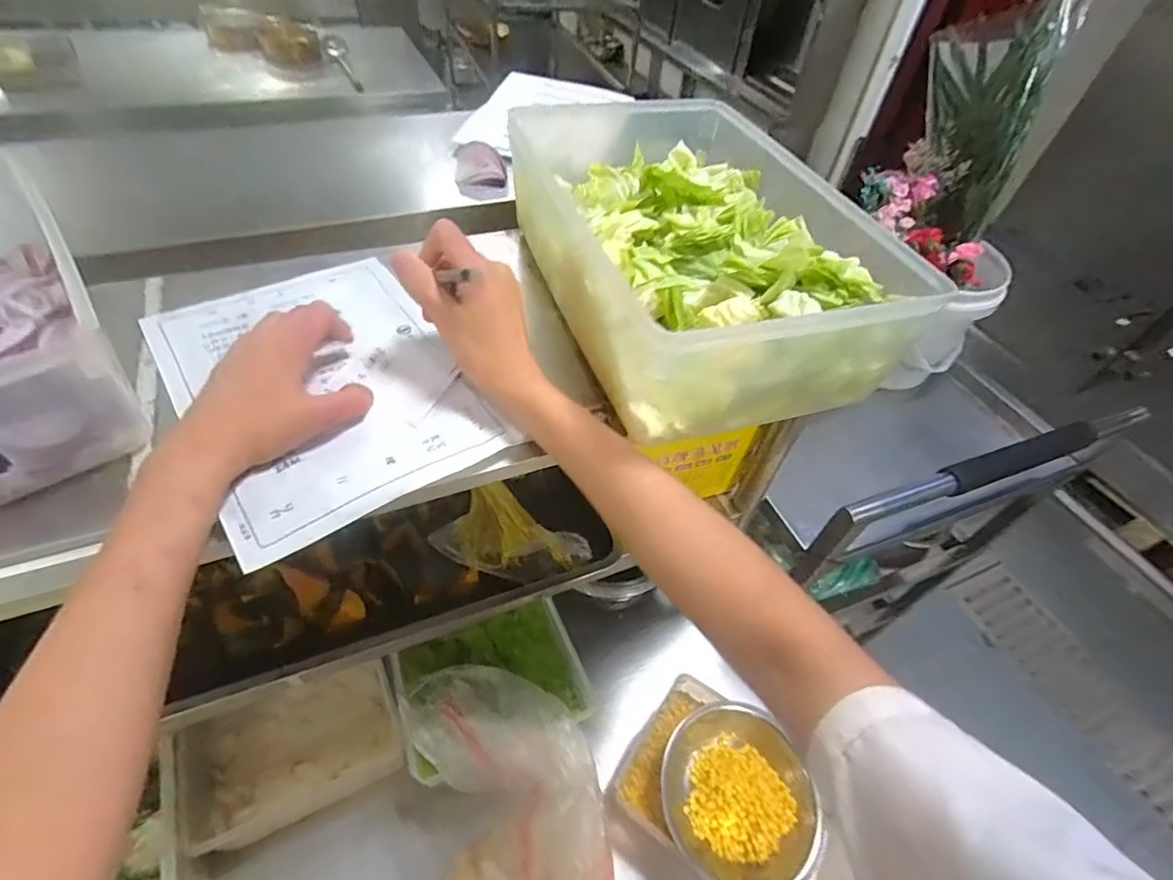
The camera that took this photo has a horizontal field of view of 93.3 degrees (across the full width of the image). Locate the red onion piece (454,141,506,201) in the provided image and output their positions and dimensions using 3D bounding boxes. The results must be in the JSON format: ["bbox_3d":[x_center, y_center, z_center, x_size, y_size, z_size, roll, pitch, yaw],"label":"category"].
[{"bbox_3d":[-0.134,-0.337,0.693,0.057,0.054,0.048,-12,52,-16],"label":"red onion piece"}]

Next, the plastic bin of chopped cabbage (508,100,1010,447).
[{"bbox_3d":[0.089,-0.188,0.514,0.245,0.104,0.374,-12,52,-16],"label":"plastic bin of chopped cabbage"}]

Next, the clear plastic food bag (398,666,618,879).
[{"bbox_3d":[-0.087,0.488,0.672,0.219,0.145,0.397,-11,52,-16],"label":"clear plastic food bag"}]

